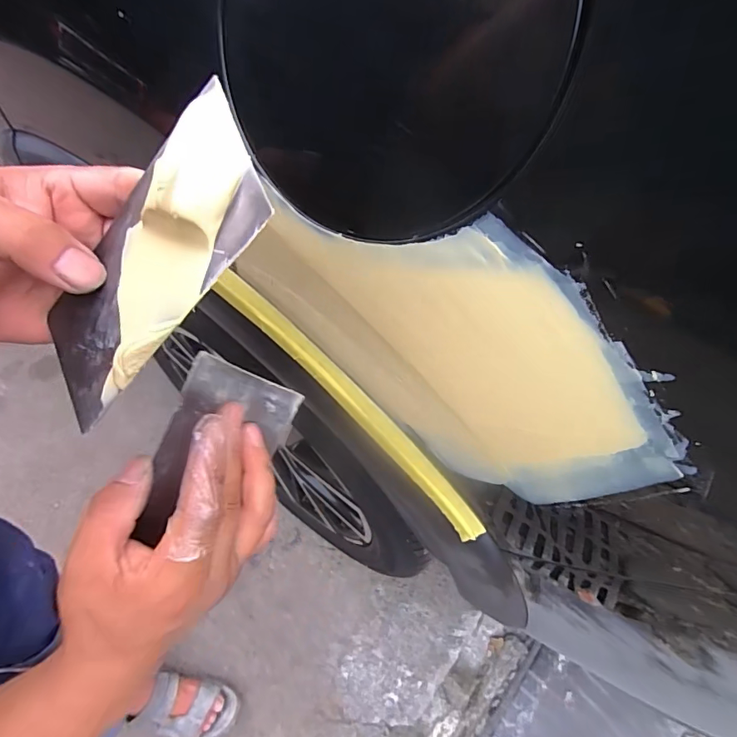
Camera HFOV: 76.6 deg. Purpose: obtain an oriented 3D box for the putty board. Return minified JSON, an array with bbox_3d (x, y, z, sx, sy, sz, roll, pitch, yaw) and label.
[{"bbox_3d":[-0.094,-0.042,0.186,0.130,0.018,0.072,-43,61,21],"label":"putty board"}]

